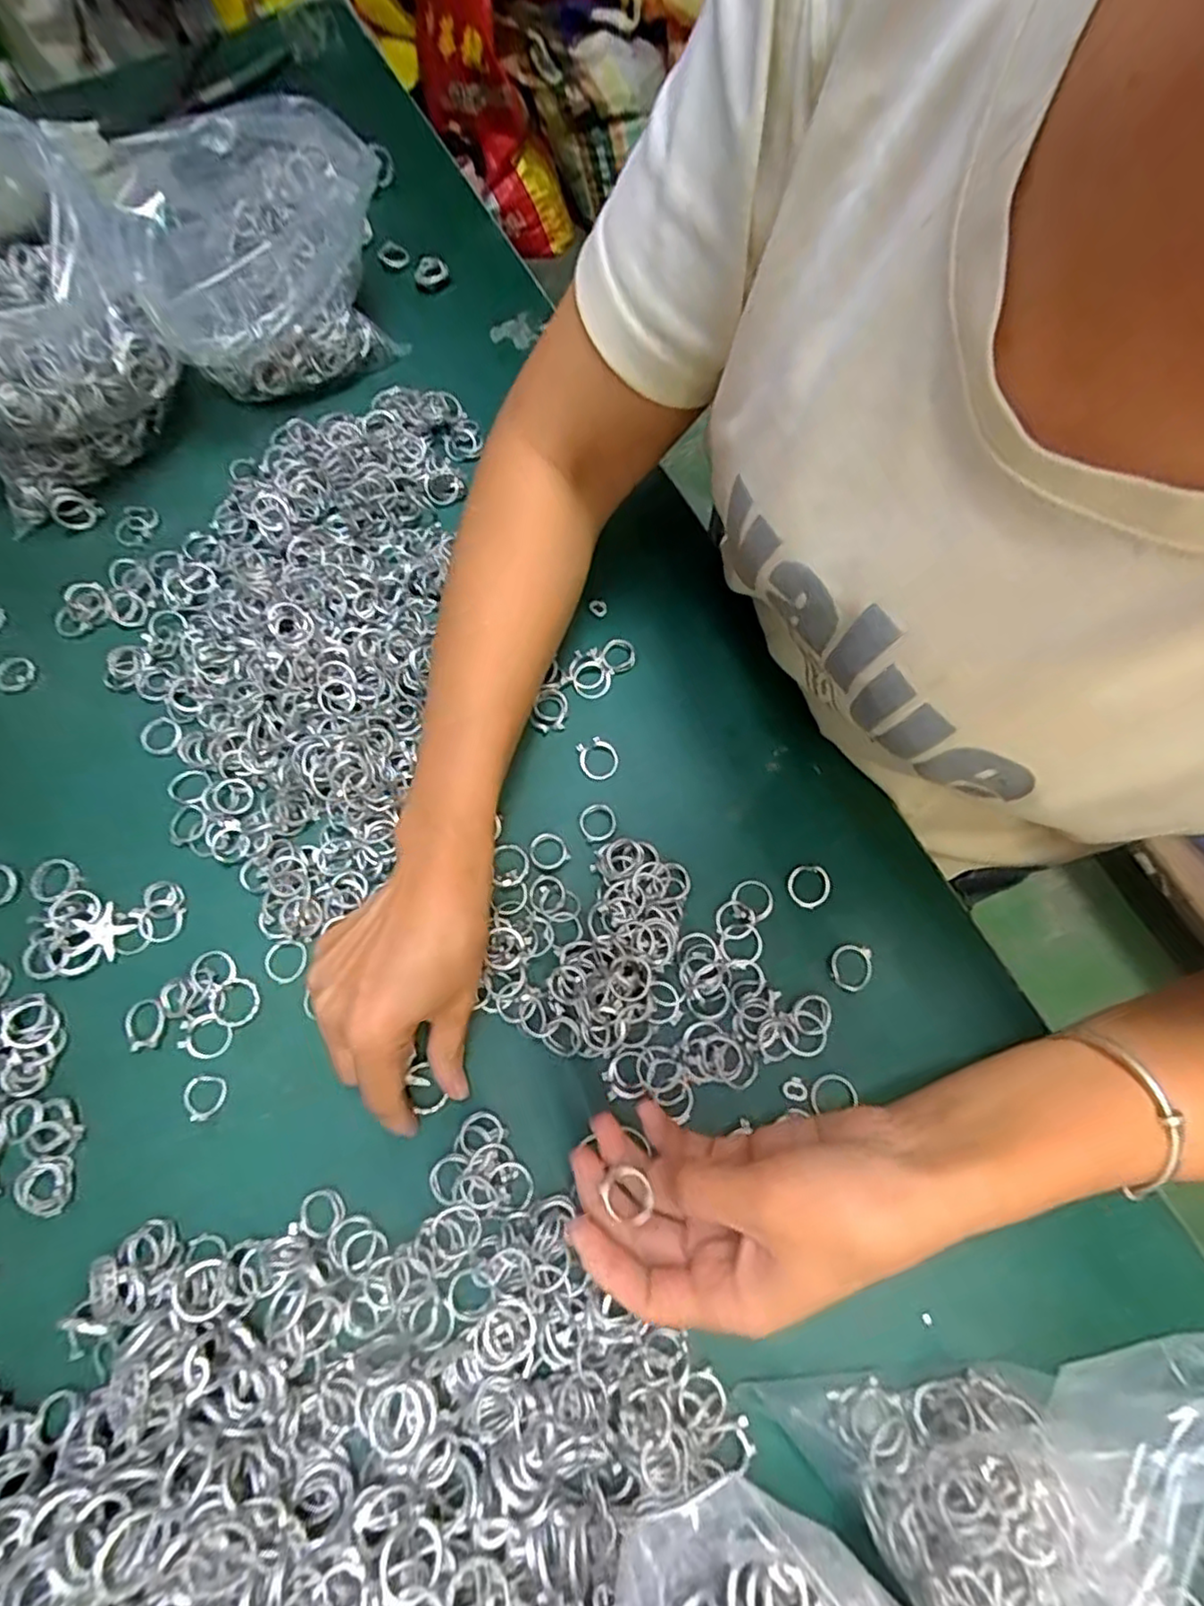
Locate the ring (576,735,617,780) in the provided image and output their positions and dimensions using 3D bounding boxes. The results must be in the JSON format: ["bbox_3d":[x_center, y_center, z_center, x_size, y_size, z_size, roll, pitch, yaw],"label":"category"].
[{"bbox_3d":[-0.002,-0.026,0.371,0.022,0.004,0.024,0,71,1],"label":"ring"}]

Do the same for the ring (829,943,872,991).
[{"bbox_3d":[0.126,0.083,0.332,0.020,0.004,0.023,8,72,4],"label":"ring"}]

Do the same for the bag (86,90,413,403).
[{"bbox_3d":[-0.236,-0.382,0.445,0.165,0.126,0.190,-32,74,-9],"label":"bag"}]

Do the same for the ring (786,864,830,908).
[{"bbox_3d":[0.110,0.043,0.346,0.022,0.004,0.022,0,71,1],"label":"ring"}]

